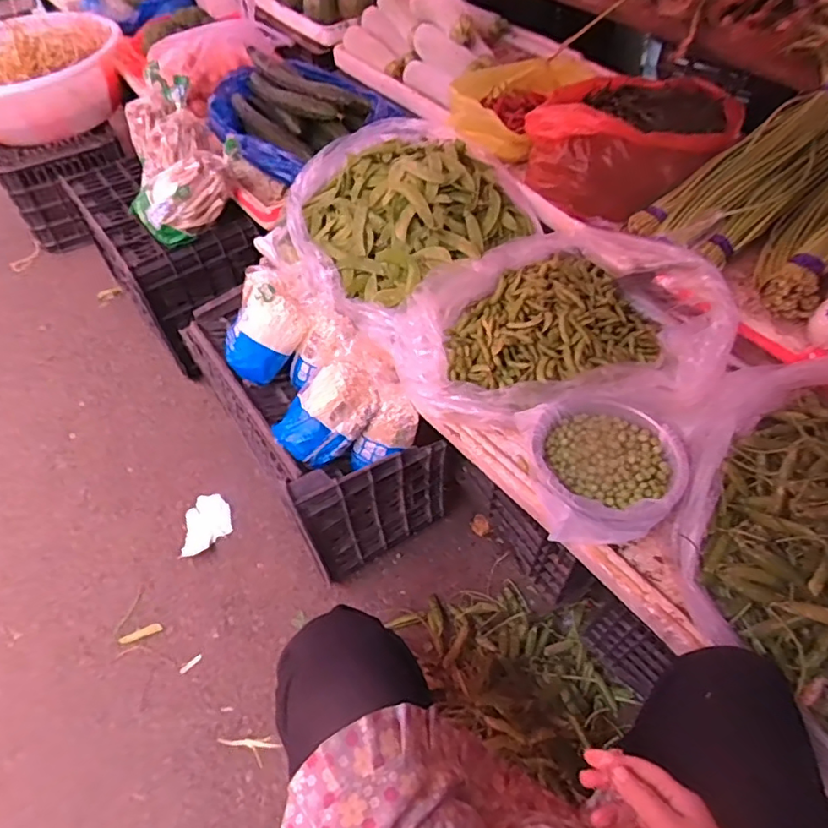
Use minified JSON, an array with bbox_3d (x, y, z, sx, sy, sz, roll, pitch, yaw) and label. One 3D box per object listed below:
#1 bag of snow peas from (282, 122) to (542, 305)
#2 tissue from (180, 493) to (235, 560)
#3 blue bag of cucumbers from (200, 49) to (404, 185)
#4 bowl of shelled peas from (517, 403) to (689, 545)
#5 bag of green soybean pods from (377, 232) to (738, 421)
[{"bbox_3d":[-0.026,-0.379,0.999,0.378,0.129,0.419,-23,56,-14],"label":"bag of snow peas"},{"bbox_3d":[-0.419,0.224,1.163,0.099,0.030,0.124,-7,53,-5],"label":"tissue"},{"bbox_3d":[-0.261,-0.688,1.271,0.361,0.110,0.487,-34,59,-20],"label":"blue bag of cucumbers"},{"bbox_3d":[0.246,0.063,0.727,0.186,0.054,0.188,-1,54,2],"label":"bowl of shelled peas"},{"bbox_3d":[0.194,-0.152,0.845,0.455,0.132,0.301,-11,54,-5],"label":"bag of green soybean pods"}]

